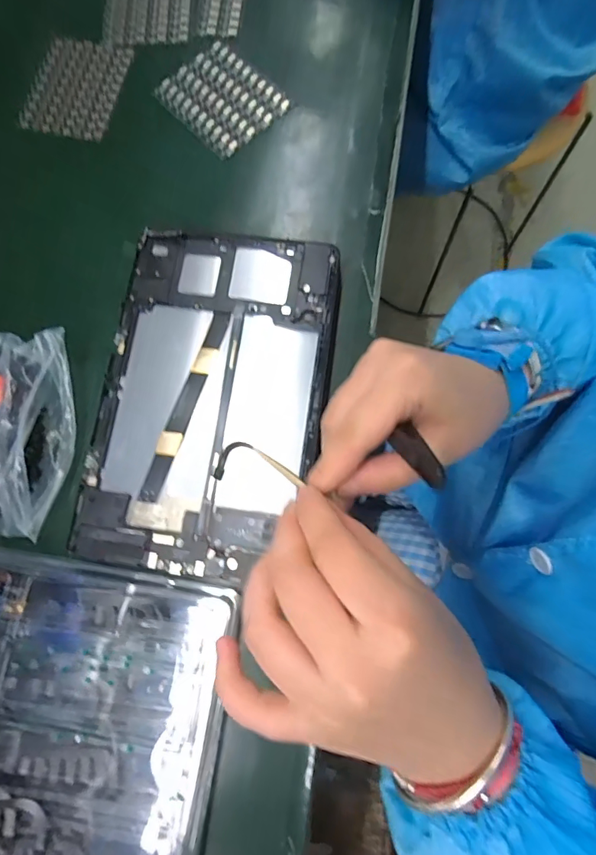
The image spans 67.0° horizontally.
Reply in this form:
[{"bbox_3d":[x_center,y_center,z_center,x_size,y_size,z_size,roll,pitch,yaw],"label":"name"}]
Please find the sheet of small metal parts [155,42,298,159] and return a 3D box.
[{"bbox_3d":[-0.068,-0.287,0.391,0.078,0.008,0.099,-44,76,-7],"label":"sheet of small metal parts"}]

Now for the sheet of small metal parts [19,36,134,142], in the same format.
[{"bbox_3d":[-0.198,-0.305,0.402,0.079,0.005,0.100,14,80,4],"label":"sheet of small metal parts"}]

